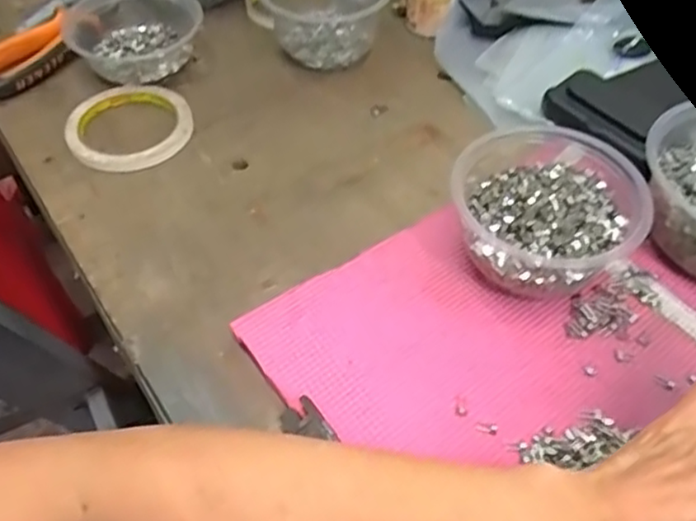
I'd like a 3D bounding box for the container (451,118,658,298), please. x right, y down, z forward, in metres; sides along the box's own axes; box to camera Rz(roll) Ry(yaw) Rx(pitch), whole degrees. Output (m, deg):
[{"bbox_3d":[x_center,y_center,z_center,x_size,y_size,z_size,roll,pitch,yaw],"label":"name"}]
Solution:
[{"bbox_3d":[0.123,-0.027,0.419,0.108,0.065,0.099,-1,50,1],"label":"container"}]

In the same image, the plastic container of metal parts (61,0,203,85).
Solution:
[{"bbox_3d":[-0.187,-0.201,0.594,0.119,0.049,0.111,-26,54,-19],"label":"plastic container of metal parts"}]

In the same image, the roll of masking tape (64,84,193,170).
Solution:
[{"bbox_3d":[-0.178,-0.111,0.539,0.096,0.016,0.096,-1,50,1],"label":"roll of masking tape"}]

